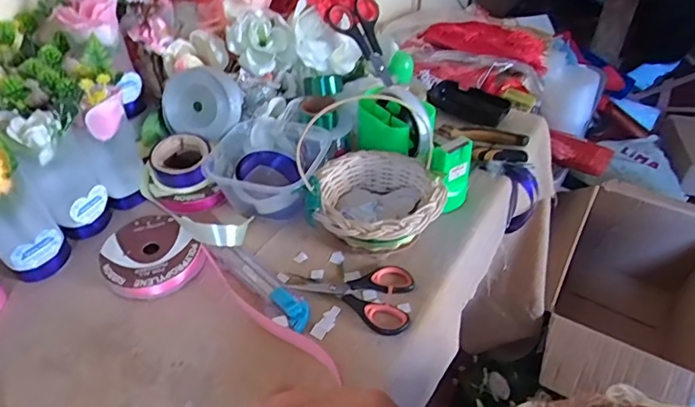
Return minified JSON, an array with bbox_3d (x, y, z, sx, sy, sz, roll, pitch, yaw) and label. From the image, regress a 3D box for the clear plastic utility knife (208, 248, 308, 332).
[{"bbox_3d":[-0.082,0.072,0.464,0.133,0.015,0.025,32,50,32],"label":"clear plastic utility knife"}]

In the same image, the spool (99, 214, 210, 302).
[{"bbox_3d":[-0.192,0.053,0.481,0.096,0.028,0.083,30,49,31],"label":"spool"}]

